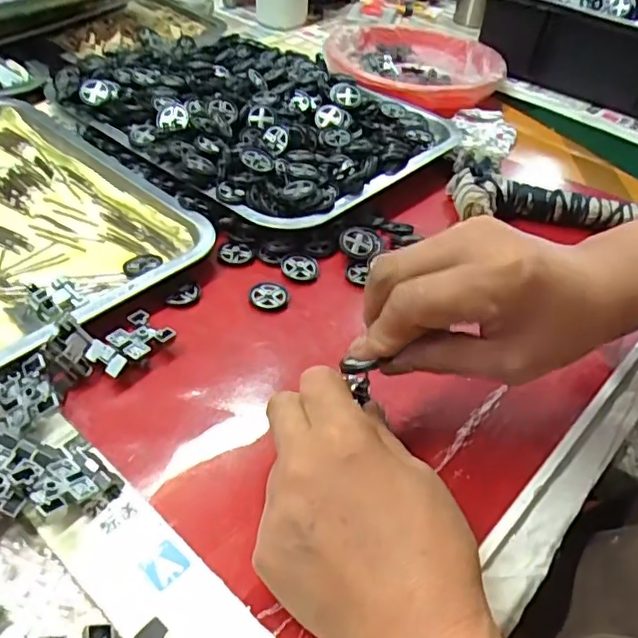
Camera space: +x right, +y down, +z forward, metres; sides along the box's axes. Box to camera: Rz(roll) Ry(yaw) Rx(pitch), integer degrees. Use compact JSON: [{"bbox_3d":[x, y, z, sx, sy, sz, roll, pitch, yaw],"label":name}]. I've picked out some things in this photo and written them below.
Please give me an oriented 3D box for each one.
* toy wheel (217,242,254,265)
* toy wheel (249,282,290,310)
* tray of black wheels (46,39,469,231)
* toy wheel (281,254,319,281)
[{"bbox_3d":[-0.062,-0.049,0.450,0.025,0.004,0.025,4,44,-3],"label":"toy wheel"},{"bbox_3d":[-0.034,-0.016,0.420,0.026,0.005,0.025,4,44,-3],"label":"toy wheel"},{"bbox_3d":[-0.069,-0.199,0.576,0.342,0.043,0.256,35,51,26],"label":"tray of black wheels"},{"bbox_3d":[-0.014,-0.038,0.449,0.027,0.005,0.027,4,44,-3],"label":"toy wheel"}]

